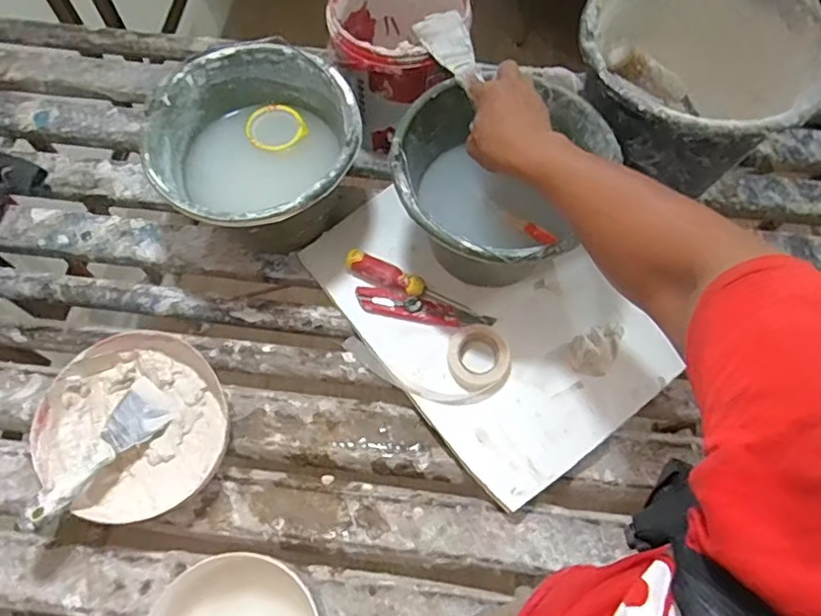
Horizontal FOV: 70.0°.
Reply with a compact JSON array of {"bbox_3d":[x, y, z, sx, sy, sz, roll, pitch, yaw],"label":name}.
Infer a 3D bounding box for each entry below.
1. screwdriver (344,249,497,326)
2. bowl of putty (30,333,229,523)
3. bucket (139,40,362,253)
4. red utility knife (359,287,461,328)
[{"bbox_3d":[0.013,-0.028,0.756,0.204,0.023,0.031,22,67,8],"label":"screwdriver"},{"bbox_3d":[-0.328,0.139,0.695,0.205,0.065,0.198,1,66,-2],"label":"bowl of putty"},{"bbox_3d":[-0.187,-0.178,0.749,0.239,0.173,0.239,1,66,-2],"label":"bucket"},{"bbox_3d":[-0.004,-0.001,0.749,0.134,0.011,0.035,15,67,5],"label":"red utility knife"}]

